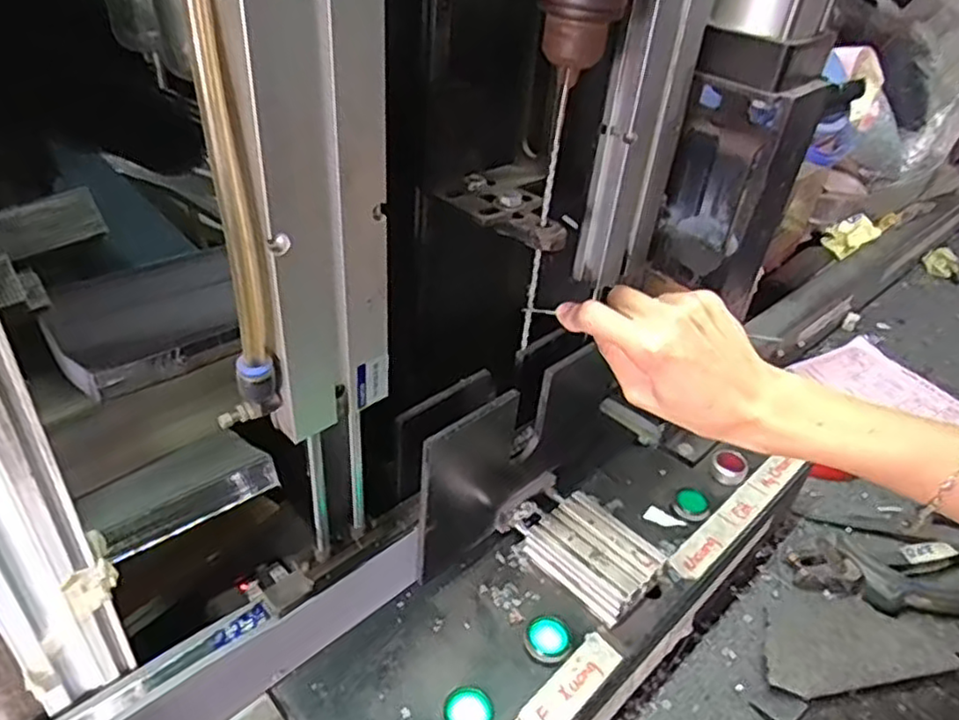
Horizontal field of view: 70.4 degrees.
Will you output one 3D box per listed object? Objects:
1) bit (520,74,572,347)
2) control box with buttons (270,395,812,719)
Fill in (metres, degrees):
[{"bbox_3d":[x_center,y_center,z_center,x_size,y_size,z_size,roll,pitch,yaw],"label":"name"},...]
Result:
[{"bbox_3d":[0.035,-0.075,0.377,0.005,0.167,0.009,12,39,7],"label":"bit"},{"bbox_3d":[0.068,0.169,0.495,0.423,0.101,0.147,-27,48,-36],"label":"control box with buttons"}]

